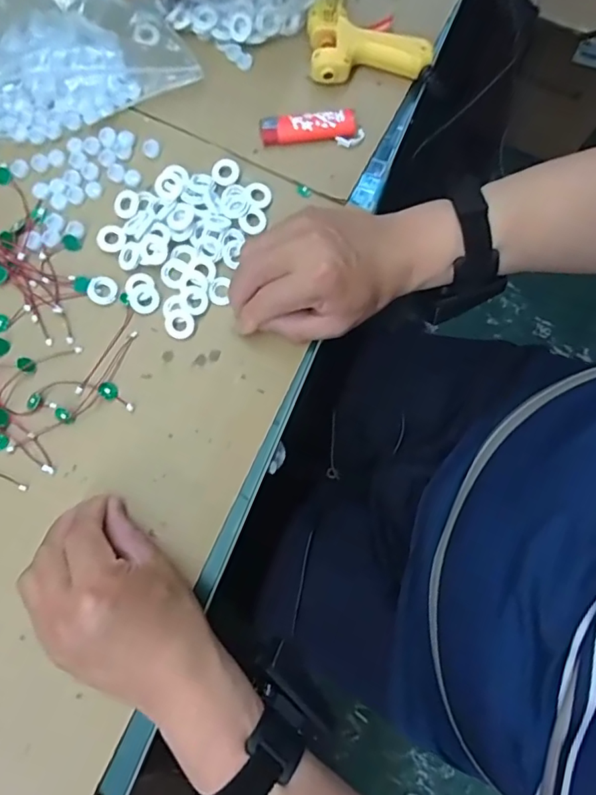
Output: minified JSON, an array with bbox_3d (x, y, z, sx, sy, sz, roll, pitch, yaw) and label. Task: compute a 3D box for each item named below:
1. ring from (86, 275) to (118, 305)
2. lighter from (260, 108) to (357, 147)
[{"bbox_3d":[-0.158,-0.087,0.426,0.024,0.004,0.023,0,80,-1],"label":"ring"},{"bbox_3d":[0.009,-0.234,0.452,0.082,0.010,0.027,-7,80,-2],"label":"lighter"}]

